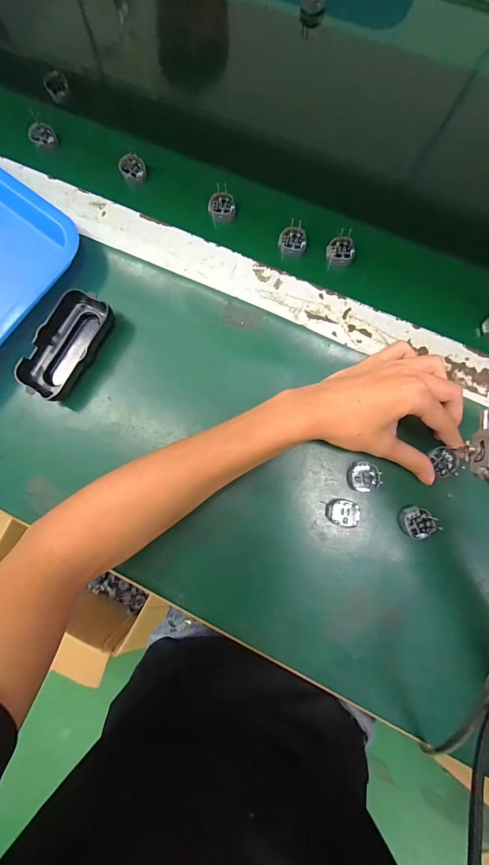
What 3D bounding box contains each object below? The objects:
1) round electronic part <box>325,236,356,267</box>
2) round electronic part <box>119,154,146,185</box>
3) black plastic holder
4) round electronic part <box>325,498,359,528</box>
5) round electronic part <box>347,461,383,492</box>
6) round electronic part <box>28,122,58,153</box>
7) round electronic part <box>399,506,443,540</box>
[{"bbox_3d":[0.100,-0.187,0.352,0.028,0.008,0.029,0,82,4],"label":"round electronic part"},{"bbox_3d":[-0.125,-0.295,0.380,0.026,0.013,0.027,0,82,4],"label":"round electronic part"},{"bbox_3d":[-0.178,-0.087,0.341,0.055,0.024,0.109,27,85,7],"label":"black plastic holder"},{"bbox_3d":[0.091,0.074,0.315,0.029,0.011,0.023,16,83,6],"label":"round electronic part"},{"bbox_3d":[0.110,0.041,0.312,0.026,0.016,0.028,0,82,4],"label":"round electronic part"},{"bbox_3d":[-0.233,-0.343,0.392,0.026,0.014,0.027,0,82,4],"label":"round electronic part"},{"bbox_3d":[0.156,0.082,0.306,0.030,0.012,0.026,39,86,8],"label":"round electronic part"}]

